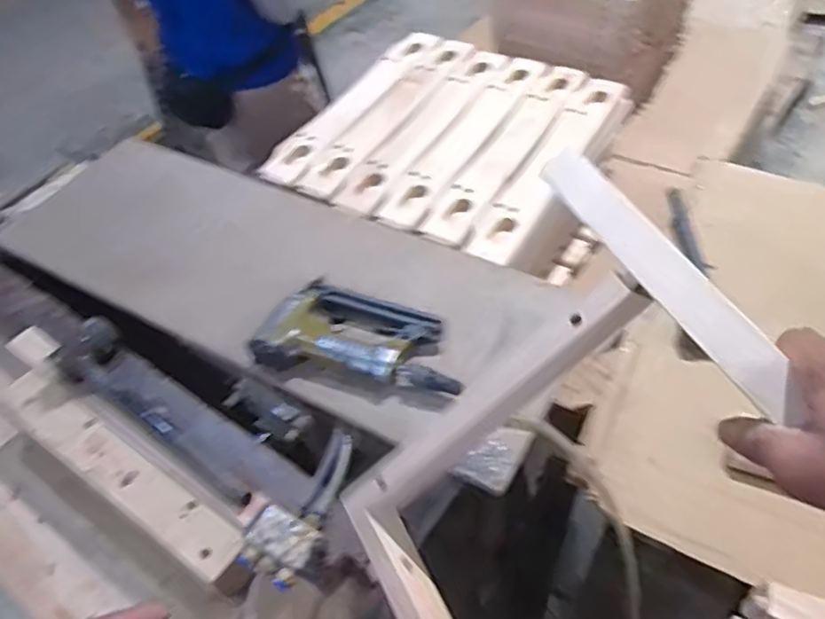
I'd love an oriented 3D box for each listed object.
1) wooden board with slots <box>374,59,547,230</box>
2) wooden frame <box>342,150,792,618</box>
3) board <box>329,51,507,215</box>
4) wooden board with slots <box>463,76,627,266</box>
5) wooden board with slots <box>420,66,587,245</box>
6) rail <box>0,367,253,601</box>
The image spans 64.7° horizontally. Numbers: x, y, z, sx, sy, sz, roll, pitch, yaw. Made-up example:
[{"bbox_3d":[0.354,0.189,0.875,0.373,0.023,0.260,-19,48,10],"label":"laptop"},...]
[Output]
[{"bbox_3d":[0.090,-0.290,1.053,0.077,0.023,0.449,23,55,22],"label":"wooden board with slots"},{"bbox_3d":[0.105,0.135,0.411,0.314,0.041,0.354,-46,57,20],"label":"wooden frame"},{"bbox_3d":[0.022,-0.314,1.084,0.078,0.019,0.444,25,55,23],"label":"board"},{"bbox_3d":[0.220,-0.243,1.001,0.072,0.024,0.473,23,55,22],"label":"wooden board with slots"},{"bbox_3d":[0.156,-0.265,1.033,0.073,0.017,0.462,24,55,23],"label":"wooden board with slots"},{"bbox_3d":[-0.360,0.189,0.792,0.439,0.051,0.068,27,56,25],"label":"rail"}]

